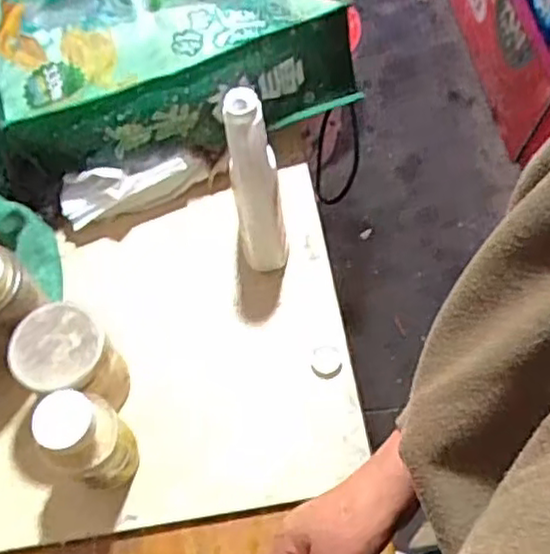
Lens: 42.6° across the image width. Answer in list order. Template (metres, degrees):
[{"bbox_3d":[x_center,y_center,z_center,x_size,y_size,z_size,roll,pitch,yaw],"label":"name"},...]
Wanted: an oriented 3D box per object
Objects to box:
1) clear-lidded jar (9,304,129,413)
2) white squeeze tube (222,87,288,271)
[{"bbox_3d":[-0.187,0.087,0.653,0.081,0.111,0.087,0,61,1],"label":"clear-lidded jar"},{"bbox_3d":[-0.016,-0.081,0.675,0.050,0.220,0.062,-7,61,-3],"label":"white squeeze tube"}]

